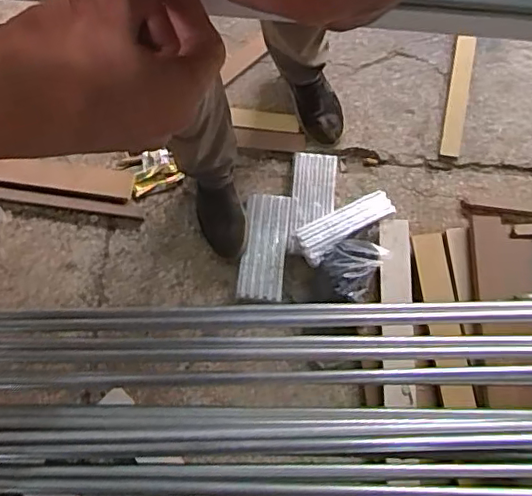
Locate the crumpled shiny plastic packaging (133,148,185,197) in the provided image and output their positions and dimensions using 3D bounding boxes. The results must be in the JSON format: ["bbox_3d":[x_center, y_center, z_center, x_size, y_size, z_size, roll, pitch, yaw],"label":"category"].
[{"bbox_3d":[-0.246,-0.173,1.228,0.108,0.024,0.084,-20,78,-5],"label":"crumpled shiny plastic packaging"}]

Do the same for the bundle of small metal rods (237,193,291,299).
[{"bbox_3d":[-0.004,0.000,1.181,0.089,0.037,0.219,6,77,1],"label":"bundle of small metal rods"}]

